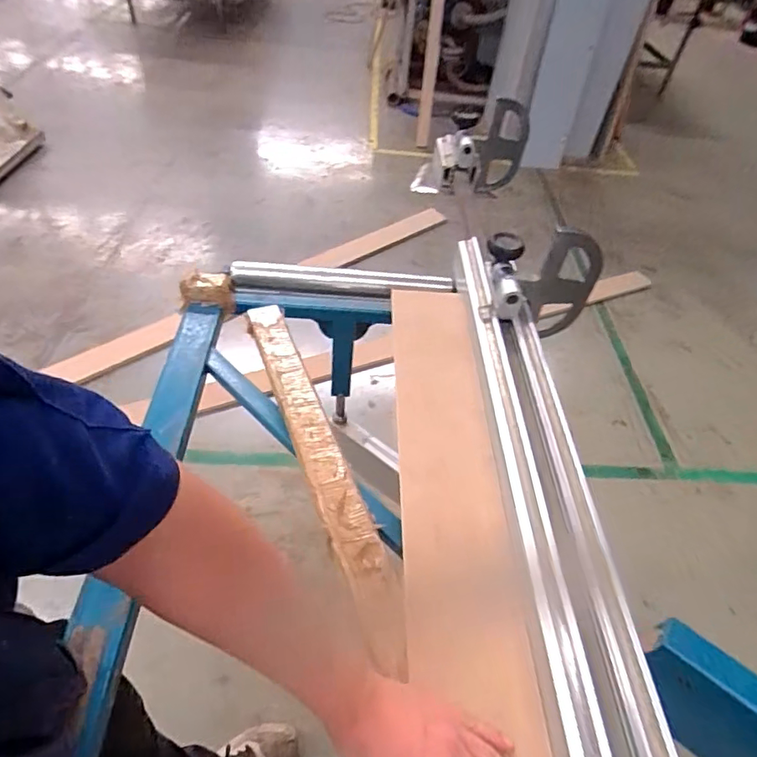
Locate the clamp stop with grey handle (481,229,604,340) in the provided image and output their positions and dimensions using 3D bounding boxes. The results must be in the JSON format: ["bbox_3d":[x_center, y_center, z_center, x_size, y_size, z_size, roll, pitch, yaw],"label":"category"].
[{"bbox_3d":[0.236,-0.159,0.781,0.157,0.165,0.129,-1,48,-9],"label":"clamp stop with grey handle"}]

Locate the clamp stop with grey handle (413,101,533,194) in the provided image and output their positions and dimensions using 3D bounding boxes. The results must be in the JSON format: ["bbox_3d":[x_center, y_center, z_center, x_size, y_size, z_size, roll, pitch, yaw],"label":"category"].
[{"bbox_3d":[0.201,-0.498,1.123,0.224,0.187,0.092,11,48,2],"label":"clamp stop with grey handle"}]

